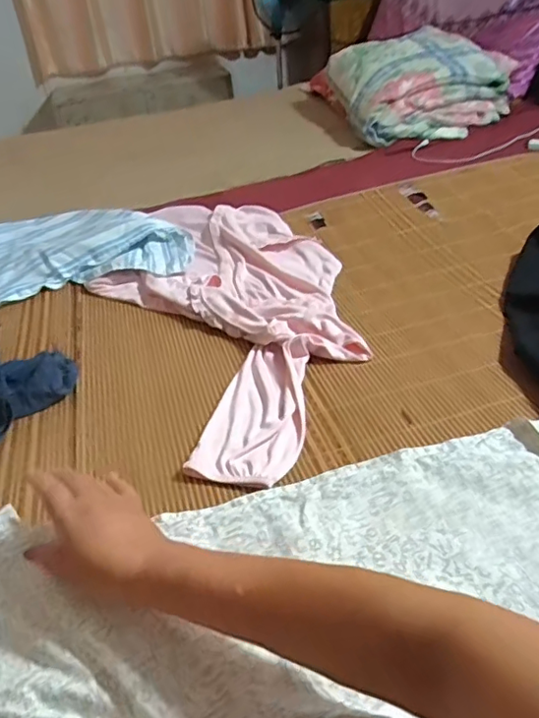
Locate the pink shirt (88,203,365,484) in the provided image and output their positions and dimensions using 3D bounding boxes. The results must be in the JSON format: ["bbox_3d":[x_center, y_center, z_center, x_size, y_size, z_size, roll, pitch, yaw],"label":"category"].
[{"bbox_3d":[-0.052,-0.116,0.934,0.380,0.035,0.773,-18,37,-18],"label":"pink shirt"}]

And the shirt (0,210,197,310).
[{"bbox_3d":[-0.465,-0.195,1.080,0.585,0.071,0.379,-17,37,-16],"label":"shirt"}]

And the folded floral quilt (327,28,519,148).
[{"bbox_3d":[0.449,-0.792,1.635,0.527,0.214,0.397,-16,37,-12],"label":"folded floral quilt"}]

